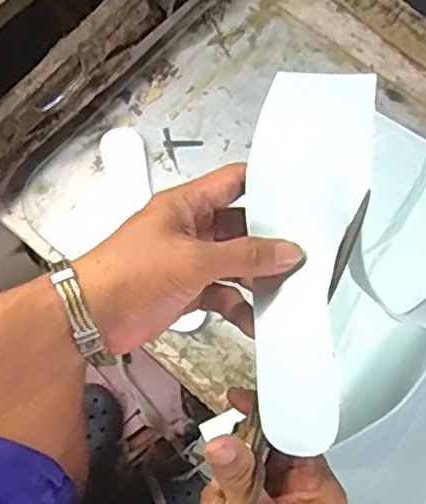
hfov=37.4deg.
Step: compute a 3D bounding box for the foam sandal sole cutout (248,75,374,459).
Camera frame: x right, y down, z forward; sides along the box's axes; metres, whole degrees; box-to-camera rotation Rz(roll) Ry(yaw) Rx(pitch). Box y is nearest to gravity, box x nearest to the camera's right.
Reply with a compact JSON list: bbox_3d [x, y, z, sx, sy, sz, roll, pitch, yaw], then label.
[{"bbox_3d":[0.056,0.001,0.386,0.073,0.014,0.232,6,83,1],"label":"foam sandal sole cutout"}]

